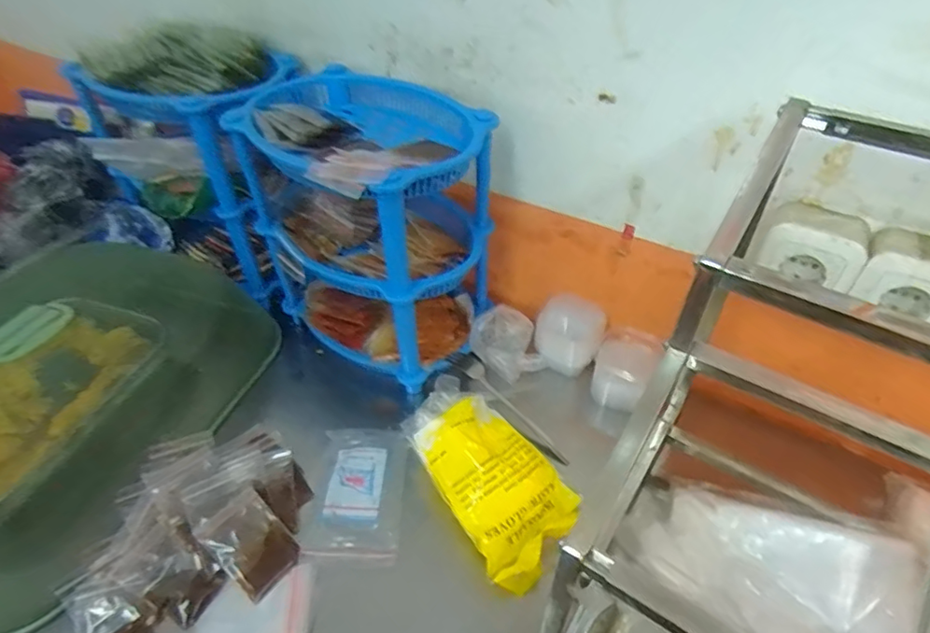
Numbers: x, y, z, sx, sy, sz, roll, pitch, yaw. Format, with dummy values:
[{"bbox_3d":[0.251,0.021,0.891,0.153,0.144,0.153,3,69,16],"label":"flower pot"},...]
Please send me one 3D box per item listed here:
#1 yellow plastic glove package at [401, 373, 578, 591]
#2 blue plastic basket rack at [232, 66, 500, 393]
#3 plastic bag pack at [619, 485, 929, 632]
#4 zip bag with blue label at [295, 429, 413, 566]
[{"bbox_3d":[0.027,0.158,0.604,0.122,0.076,0.232,-24,48,-22],"label":"yellow plastic glove package"},{"bbox_3d":[-0.111,-0.106,0.697,0.209,0.306,0.280,-34,53,-30],"label":"blue plastic basket rack"},{"bbox_3d":[0.281,0.234,0.538,0.224,0.069,0.149,31,52,29],"label":"plastic bag pack"},{"bbox_3d":[-0.118,0.192,0.613,0.105,0.011,0.147,6,52,1],"label":"zip bag with blue label"}]

